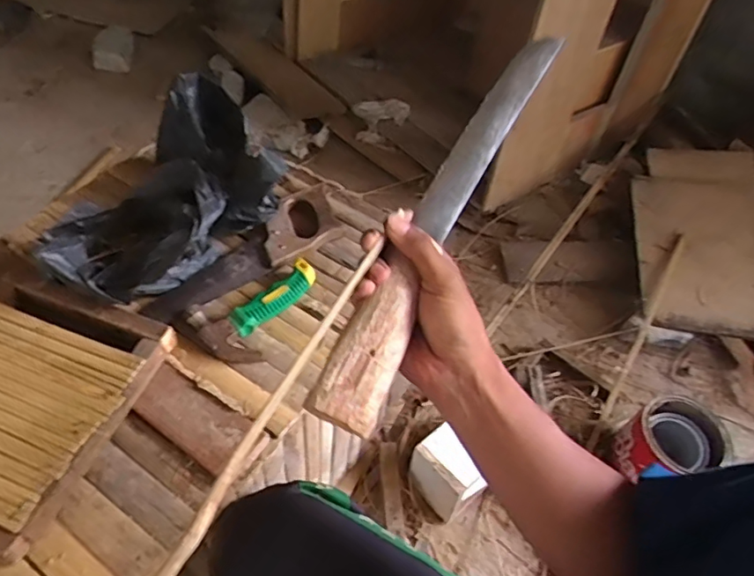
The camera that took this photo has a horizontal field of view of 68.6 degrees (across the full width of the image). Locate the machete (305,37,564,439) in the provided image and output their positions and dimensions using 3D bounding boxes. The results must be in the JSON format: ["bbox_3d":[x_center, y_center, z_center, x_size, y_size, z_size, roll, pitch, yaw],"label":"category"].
[{"bbox_3d":[0.054,-0.058,0.415,0.043,0.035,0.360,25,69,16],"label":"machete"}]

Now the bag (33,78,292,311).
[{"bbox_3d":[-0.268,-0.114,0.674,0.277,0.133,0.227,-29,56,-29],"label":"bag"}]

